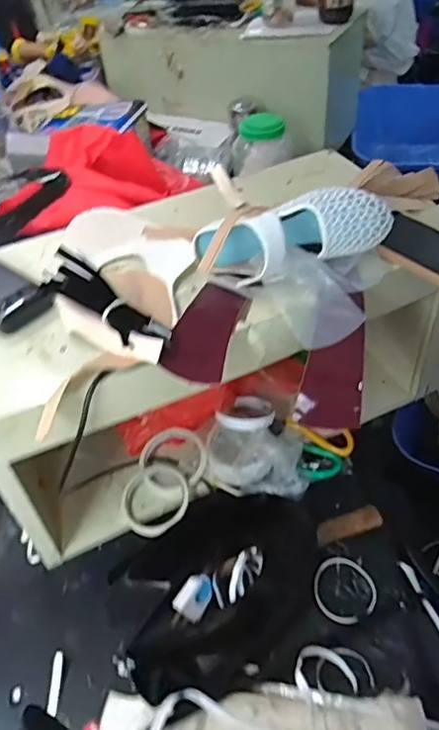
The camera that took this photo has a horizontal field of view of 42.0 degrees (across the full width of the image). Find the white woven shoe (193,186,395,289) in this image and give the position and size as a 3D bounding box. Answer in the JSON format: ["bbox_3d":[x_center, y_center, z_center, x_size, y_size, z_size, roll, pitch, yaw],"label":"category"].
[{"bbox_3d":[0.071,-0.134,0.627,0.226,0.078,0.074,-8,42,24],"label":"white woven shoe"}]

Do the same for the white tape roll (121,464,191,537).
[{"bbox_3d":[-0.084,0.176,0.755,0.092,0.023,0.092,-3,45,3],"label":"white tape roll"}]

